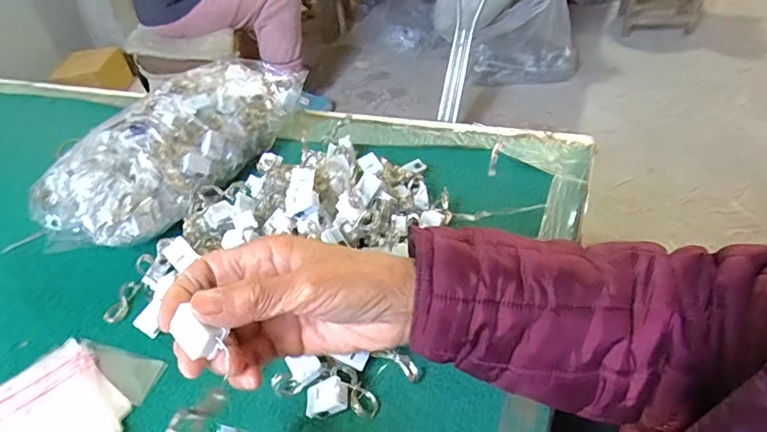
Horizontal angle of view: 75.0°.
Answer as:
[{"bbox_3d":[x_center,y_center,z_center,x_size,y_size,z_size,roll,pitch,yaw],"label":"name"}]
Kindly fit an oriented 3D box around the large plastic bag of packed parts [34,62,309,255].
[{"bbox_3d":[-0.216,-0.073,0.527,0.150,0.096,0.269,14,45,23],"label":"large plastic bag of packed parts"}]

